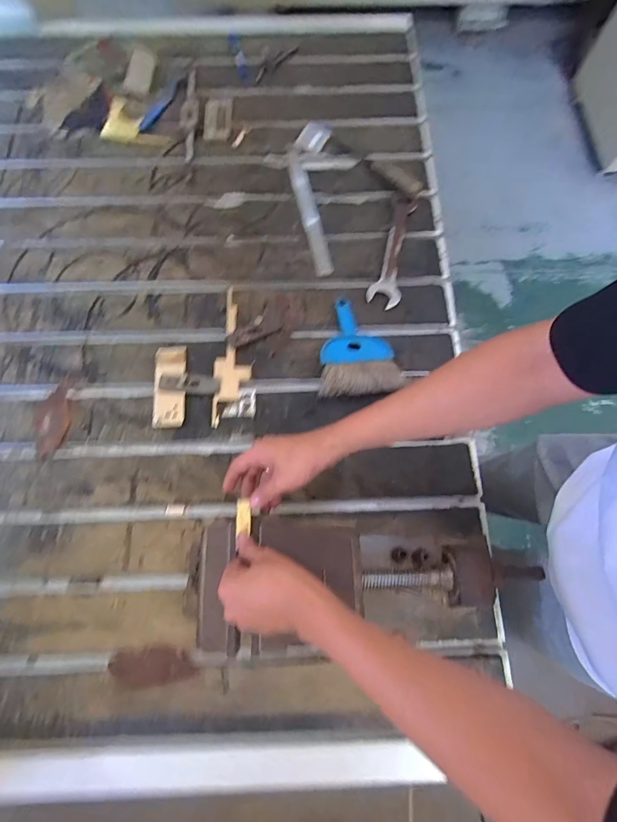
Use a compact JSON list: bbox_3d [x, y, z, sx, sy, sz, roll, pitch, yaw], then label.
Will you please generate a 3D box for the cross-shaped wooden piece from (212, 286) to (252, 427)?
[{"bbox_3d":[-0.126,-0.100,0.672,0.058,0.015,0.251,1,73,1],"label":"cross-shaped wooden piece"}]

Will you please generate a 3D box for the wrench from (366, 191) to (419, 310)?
[{"bbox_3d":[0.163,-0.309,0.733,0.055,0.020,0.257,14,73,5],"label":"wrench"}]

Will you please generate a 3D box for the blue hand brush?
[{"bbox_3d":[0.081,-0.114,0.656,0.138,0.055,0.181,-7,73,-2],"label":"blue hand brush"}]

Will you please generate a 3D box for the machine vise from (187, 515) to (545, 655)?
[{"bbox_3d":[0.071,0.219,0.520,0.422,0.113,0.163,-3,73,-1],"label":"machine vise"}]

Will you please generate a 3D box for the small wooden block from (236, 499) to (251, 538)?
[{"bbox_3d":[-0.081,0.132,0.492,0.018,0.006,0.043,-3,67,-1],"label":"small wooden block"}]

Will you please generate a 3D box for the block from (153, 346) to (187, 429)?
[{"bbox_3d":[-0.229,-0.040,0.652,0.055,0.020,0.140,-3,73,-1],"label":"block"}]

